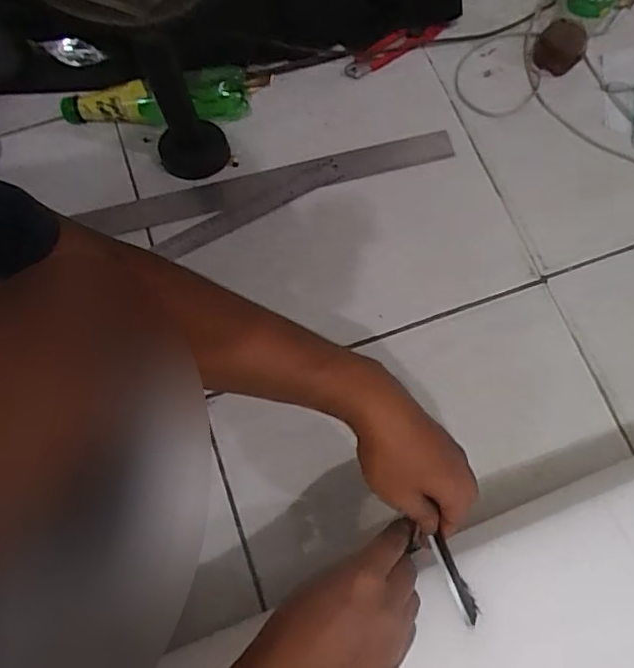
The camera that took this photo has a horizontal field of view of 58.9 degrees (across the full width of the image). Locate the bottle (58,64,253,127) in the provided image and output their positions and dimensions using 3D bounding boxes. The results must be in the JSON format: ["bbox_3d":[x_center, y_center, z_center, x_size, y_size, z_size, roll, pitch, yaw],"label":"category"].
[{"bbox_3d":[-0.188,-0.271,0.654,0.224,0.046,0.054,-10,74,-3],"label":"bottle"}]

